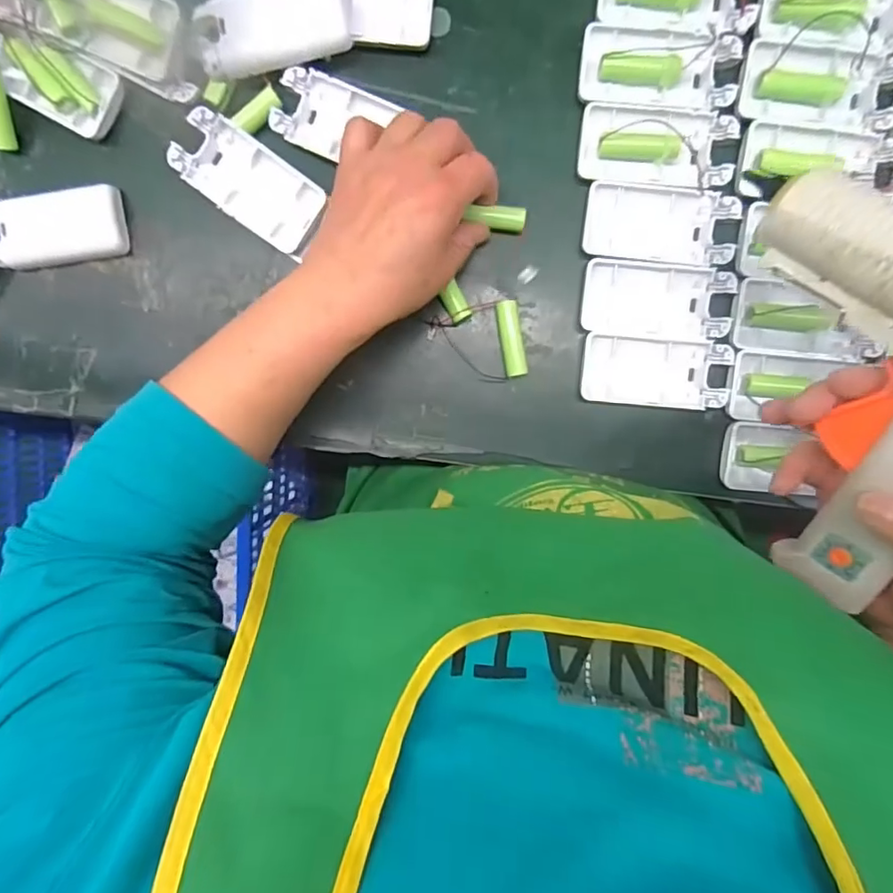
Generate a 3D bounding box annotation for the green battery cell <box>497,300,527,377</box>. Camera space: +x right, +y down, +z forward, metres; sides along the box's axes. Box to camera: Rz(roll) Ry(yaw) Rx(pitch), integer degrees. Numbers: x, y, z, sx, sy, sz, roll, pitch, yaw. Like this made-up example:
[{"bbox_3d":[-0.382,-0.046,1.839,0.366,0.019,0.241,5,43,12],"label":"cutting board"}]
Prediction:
[{"bbox_3d":[0.044,-0.072,0.364,0.014,0.011,0.050,-11,96,3],"label":"green battery cell"}]

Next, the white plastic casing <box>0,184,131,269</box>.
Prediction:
[{"bbox_3d":[-0.255,-0.142,0.357,0.089,0.013,0.043,-9,96,3],"label":"white plastic casing"}]

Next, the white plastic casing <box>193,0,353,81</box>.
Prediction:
[{"bbox_3d":[-0.103,-0.250,0.326,0.089,0.012,0.038,-16,127,-1],"label":"white plastic casing"}]

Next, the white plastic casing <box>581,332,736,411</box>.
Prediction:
[{"bbox_3d":[0.137,-0.049,0.358,0.093,0.018,0.044,6,96,1],"label":"white plastic casing"}]

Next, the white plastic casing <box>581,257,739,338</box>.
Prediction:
[{"bbox_3d":[0.136,-0.095,0.353,0.092,0.014,0.043,5,96,2],"label":"white plastic casing"}]

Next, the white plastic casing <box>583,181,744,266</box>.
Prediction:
[{"bbox_3d":[0.135,-0.142,0.349,0.093,0.016,0.044,6,96,2],"label":"white plastic casing"}]

